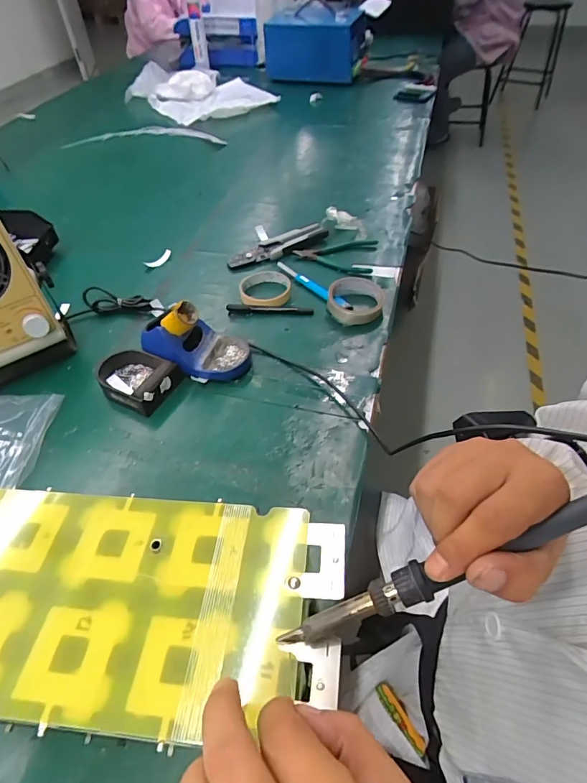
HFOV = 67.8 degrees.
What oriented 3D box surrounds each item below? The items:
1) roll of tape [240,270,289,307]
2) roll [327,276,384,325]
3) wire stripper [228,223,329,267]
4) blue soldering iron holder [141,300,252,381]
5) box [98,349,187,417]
[{"bbox_3d":[-0.048,-0.171,0.730,0.085,0.018,0.091,0,50,1],"label":"roll of tape"},{"bbox_3d":[0.099,-0.148,0.698,0.087,0.030,0.096,6,51,6],"label":"roll"},{"bbox_3d":[-0.028,-0.275,0.819,0.195,0.018,0.055,-25,54,-19],"label":"wire stripper"},{"bbox_3d":[-0.136,-0.071,0.603,0.150,0.080,0.086,3,50,3],"label":"blue soldering iron holder"},{"bbox_3d":[-0.216,-0.020,0.595,0.105,0.034,0.080,25,55,20],"label":"box"}]

